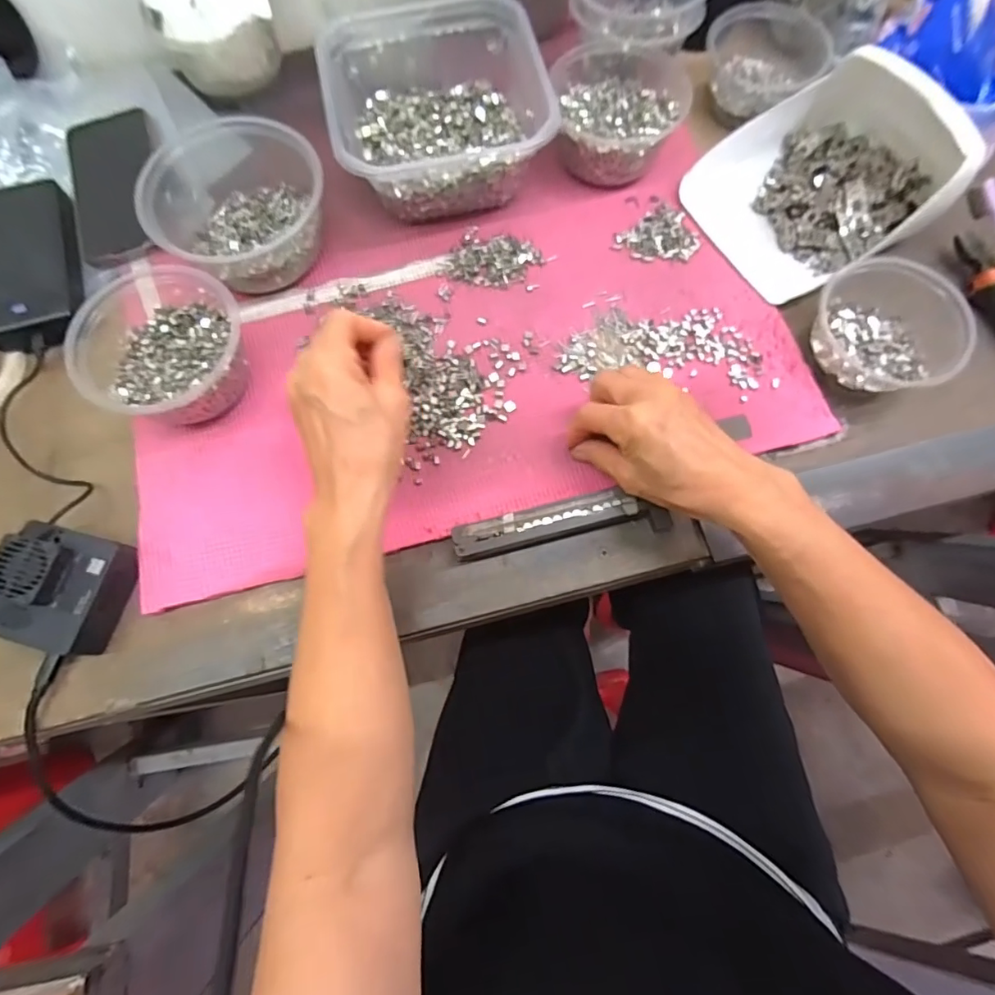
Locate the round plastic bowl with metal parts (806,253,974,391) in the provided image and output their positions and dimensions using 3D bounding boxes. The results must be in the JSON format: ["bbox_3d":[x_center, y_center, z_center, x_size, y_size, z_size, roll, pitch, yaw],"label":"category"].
[{"bbox_3d":[0.294,-0.127,0.396,0.093,0.050,0.101,0,72,1],"label":"round plastic bowl with metal parts"}]

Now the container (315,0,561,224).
[{"bbox_3d":[-0.055,-0.342,0.444,0.170,0.072,0.196,-12,73,-3],"label":"container"}]

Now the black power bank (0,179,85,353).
[{"bbox_3d":[-0.392,-0.197,0.432,0.073,0.025,0.154,-16,73,-4],"label":"black power bank"}]

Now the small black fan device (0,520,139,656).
[{"bbox_3d":[-0.300,0.062,0.355,0.074,0.043,0.079,14,73,5],"label":"small black fan device"}]

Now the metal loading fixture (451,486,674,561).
[{"bbox_3d":[0.045,0.018,0.364,0.149,0.018,0.032,-11,75,-2],"label":"metal loading fixture"}]

